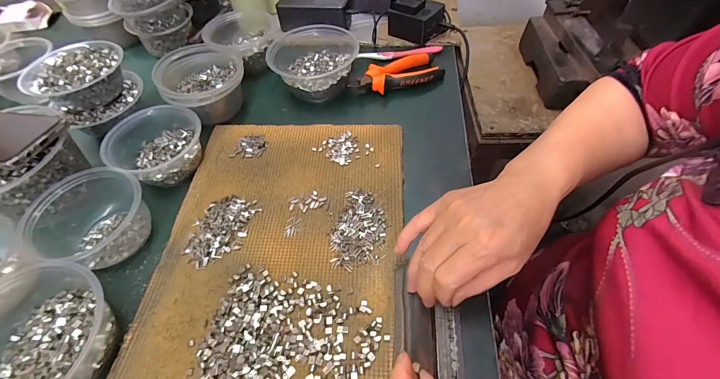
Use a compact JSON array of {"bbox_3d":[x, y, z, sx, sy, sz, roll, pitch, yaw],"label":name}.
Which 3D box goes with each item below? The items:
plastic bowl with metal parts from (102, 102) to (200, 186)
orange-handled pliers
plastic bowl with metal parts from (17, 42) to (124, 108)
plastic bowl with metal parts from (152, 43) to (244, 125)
[{"bbox_3d":[-0.266,-0.059,0.428,0.113,0.048,0.108,0,54,0],"label":"plastic bowl with metal parts"},{"bbox_3d":[0.059,-0.183,0.525,0.148,0.028,0.069,-19,56,-13],"label":"orange-handled pliers"},{"bbox_3d":[-0.380,-0.153,0.448,0.117,0.044,0.107,-1,54,1],"label":"plastic bowl with metal parts"},{"bbox_3d":[-0.226,-0.157,0.481,0.111,0.072,0.113,0,54,0],"label":"plastic bowl with metal parts"}]

